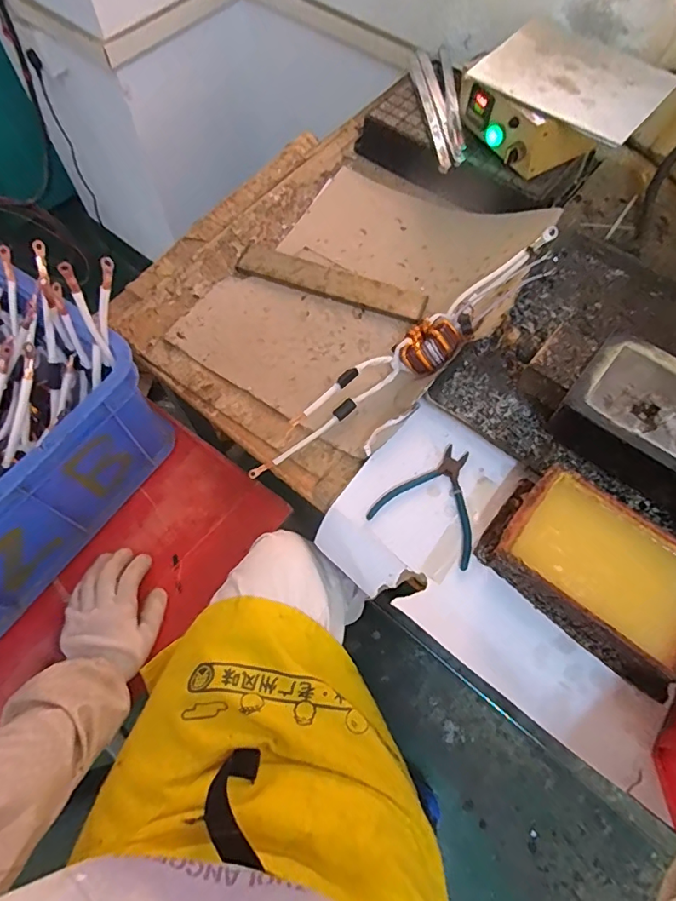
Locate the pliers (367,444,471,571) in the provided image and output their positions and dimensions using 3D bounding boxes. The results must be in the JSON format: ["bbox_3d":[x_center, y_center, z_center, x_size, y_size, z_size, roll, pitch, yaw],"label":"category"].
[{"bbox_3d":[0.121,0.054,0.604,0.123,0.008,0.134,27,67,12],"label":"pliers"}]

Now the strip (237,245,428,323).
[{"bbox_3d":[-0.010,-0.259,0.766,0.291,0.007,0.056,19,68,9],"label":"strip"}]

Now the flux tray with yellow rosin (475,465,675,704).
[{"bbox_3d":[0.277,0.127,0.537,0.223,0.067,0.137,37,70,16],"label":"flux tray with yellow rosin"}]

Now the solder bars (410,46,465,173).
[{"bbox_3d":[0.174,-0.584,0.850,0.068,0.030,0.309,-3,64,-2],"label":"solder bars"}]

